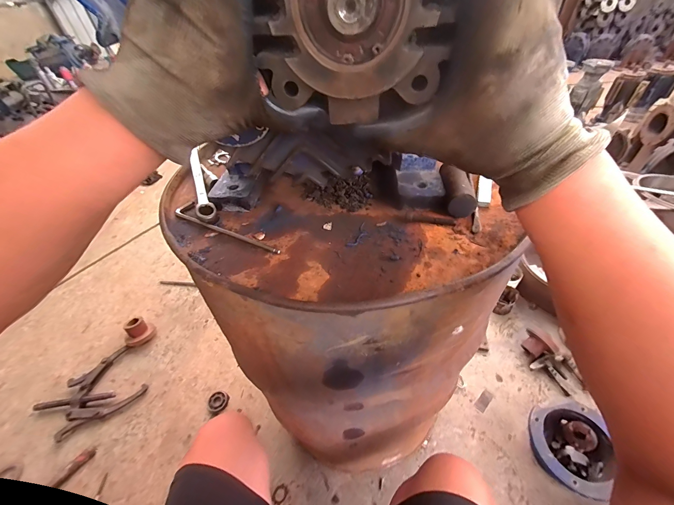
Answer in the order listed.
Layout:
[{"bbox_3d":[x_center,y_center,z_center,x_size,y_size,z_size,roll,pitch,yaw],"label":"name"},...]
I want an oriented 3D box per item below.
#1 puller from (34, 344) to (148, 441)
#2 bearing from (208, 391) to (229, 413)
[{"bbox_3d":[-0.941,0.555,1.113,0.346,0.038,0.260,-34,52,-27],"label":"puller"},{"bbox_3d":[-0.435,0.552,1.073,0.078,0.024,0.073,-2,45,2],"label":"bearing"}]

